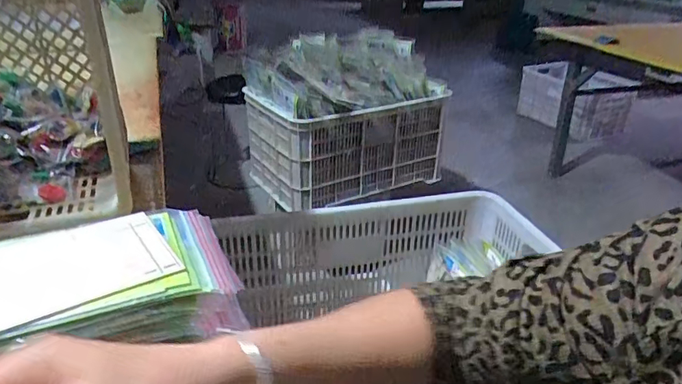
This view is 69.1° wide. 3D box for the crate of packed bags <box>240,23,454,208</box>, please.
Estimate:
[{"bbox_3d":[0.014,-0.265,1.673,0.593,0.451,0.389,-20,34,-34],"label":"crate of packed bags"}]

